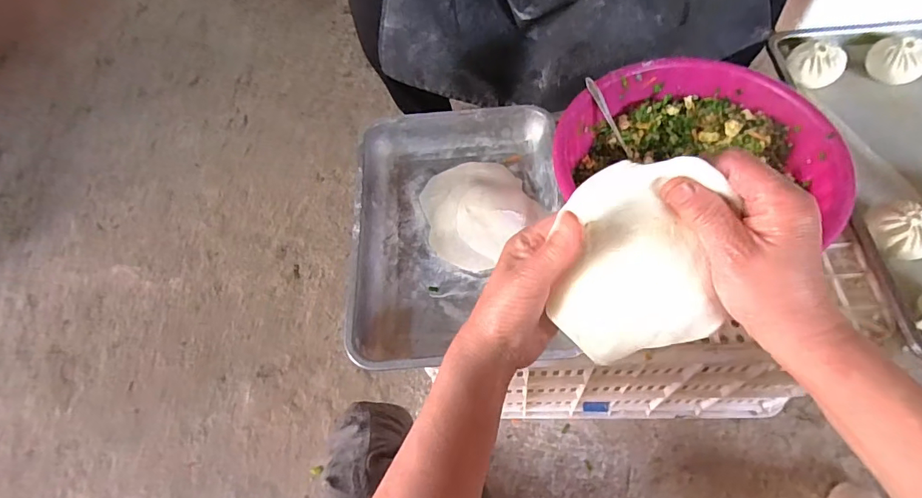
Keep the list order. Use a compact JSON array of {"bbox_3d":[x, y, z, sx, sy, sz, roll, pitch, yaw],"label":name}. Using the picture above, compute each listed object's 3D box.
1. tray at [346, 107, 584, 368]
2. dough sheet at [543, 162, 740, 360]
[{"bbox_3d":[-0.007,-0.030,0.660,0.270,0.052,0.397,-4,60,4],"label":"tray"},{"bbox_3d":[0.112,0.009,0.305,0.098,0.009,0.126,0,100,12],"label":"dough sheet"}]

